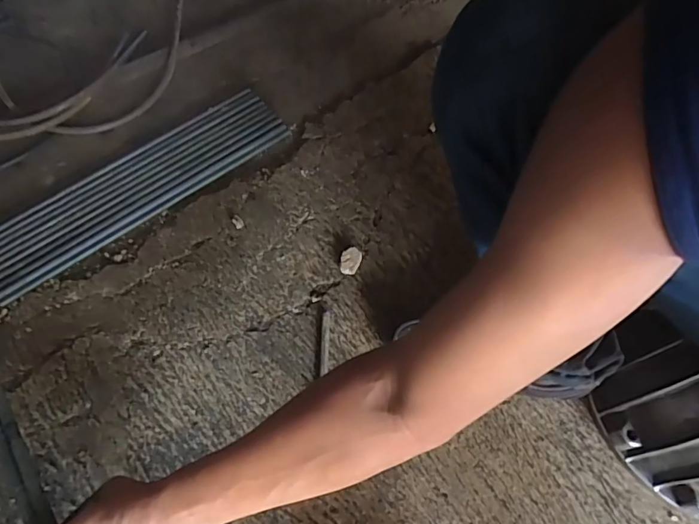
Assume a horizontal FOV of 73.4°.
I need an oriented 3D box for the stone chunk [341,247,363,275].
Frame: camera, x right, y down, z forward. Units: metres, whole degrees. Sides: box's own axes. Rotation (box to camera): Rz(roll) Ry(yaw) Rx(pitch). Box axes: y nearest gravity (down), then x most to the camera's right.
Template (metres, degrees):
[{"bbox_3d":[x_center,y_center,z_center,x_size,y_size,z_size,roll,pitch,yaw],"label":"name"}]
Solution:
[{"bbox_3d":[0.002,0.001,0.681,0.028,0.020,0.042,9,62,3],"label":"stone chunk"}]

